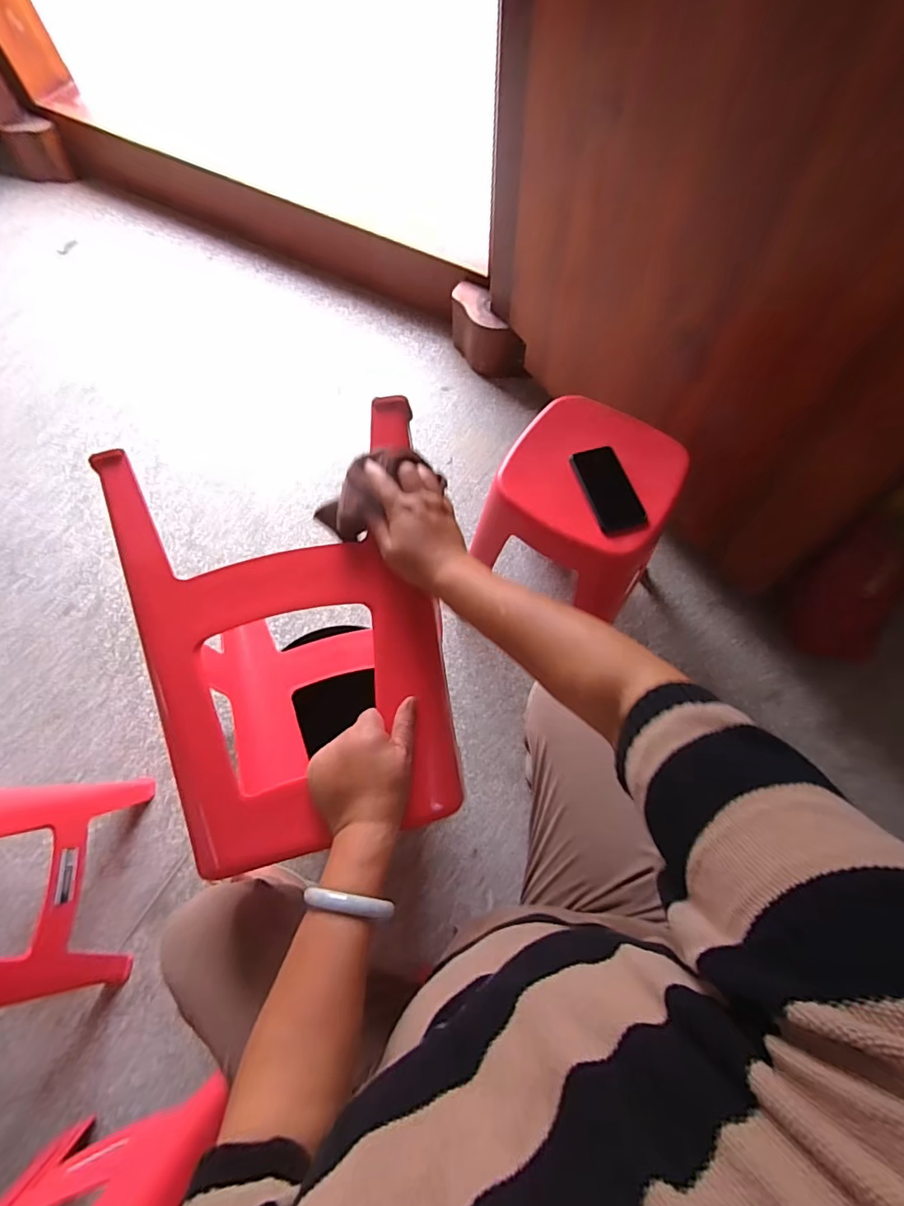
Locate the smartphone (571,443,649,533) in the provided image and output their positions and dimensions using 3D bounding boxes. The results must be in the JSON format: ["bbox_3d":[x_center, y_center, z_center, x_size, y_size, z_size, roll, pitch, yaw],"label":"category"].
[{"bbox_3d":[0.262,-0.191,0.847,0.083,0.014,0.172,-13,69,-4],"label":"smartphone"}]

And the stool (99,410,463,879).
[{"bbox_3d":[-0.185,0.073,0.675,0.348,0.372,0.441,-12,69,-4],"label":"stool"}]

